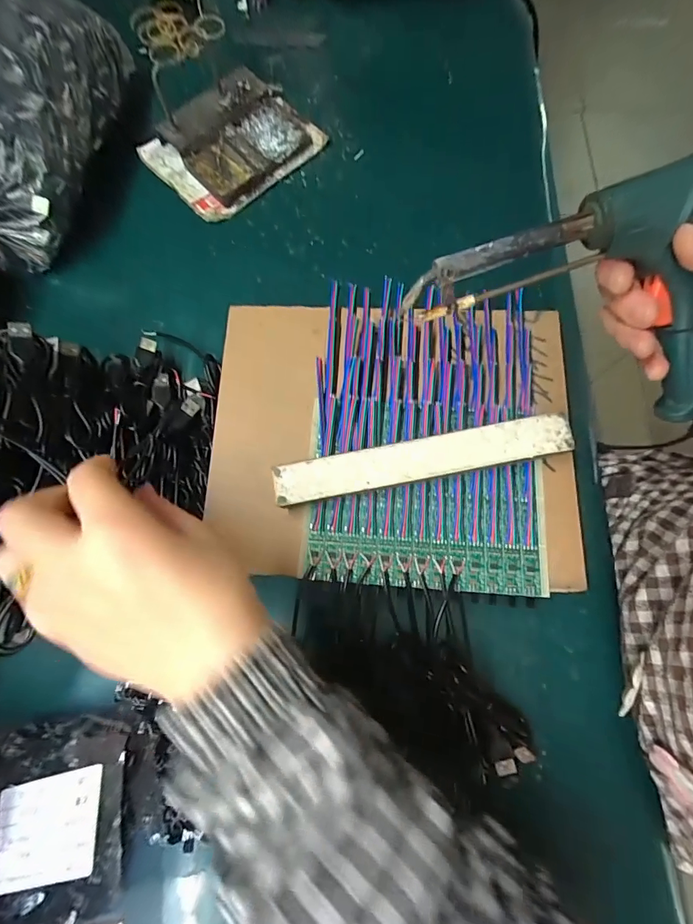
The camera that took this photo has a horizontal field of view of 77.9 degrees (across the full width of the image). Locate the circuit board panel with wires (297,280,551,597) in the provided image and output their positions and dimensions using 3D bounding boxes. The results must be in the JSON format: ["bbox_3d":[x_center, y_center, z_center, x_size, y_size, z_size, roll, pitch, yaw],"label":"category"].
[{"bbox_3d":[0.056,-0.023,0.305,0.156,0.022,0.217,2,75,1],"label":"circuit board panel with wires"}]

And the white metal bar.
[{"bbox_3d":[0.050,0.001,0.294,0.196,0.026,0.028,-10,75,-2],"label":"white metal bar"}]

